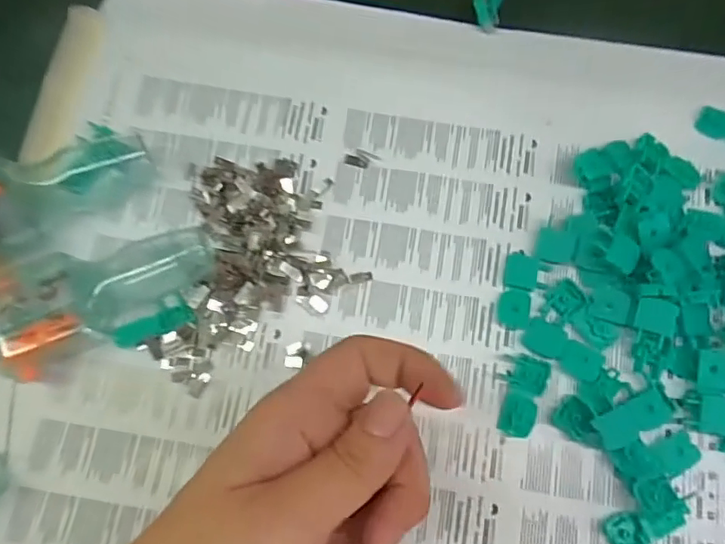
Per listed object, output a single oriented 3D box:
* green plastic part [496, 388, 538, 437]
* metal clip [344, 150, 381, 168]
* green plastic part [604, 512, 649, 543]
[{"bbox_3d":[0.083,0.077,0.299,0.019,0.006,0.022,21,77,5],"label":"green plastic part"},{"bbox_3d":[0.000,-0.069,0.337,0.020,0.004,0.011,17,77,4],"label":"metal clip"},{"bbox_3d":[0.135,0.136,0.284,0.018,0.005,0.026,-21,77,-5],"label":"green plastic part"}]

